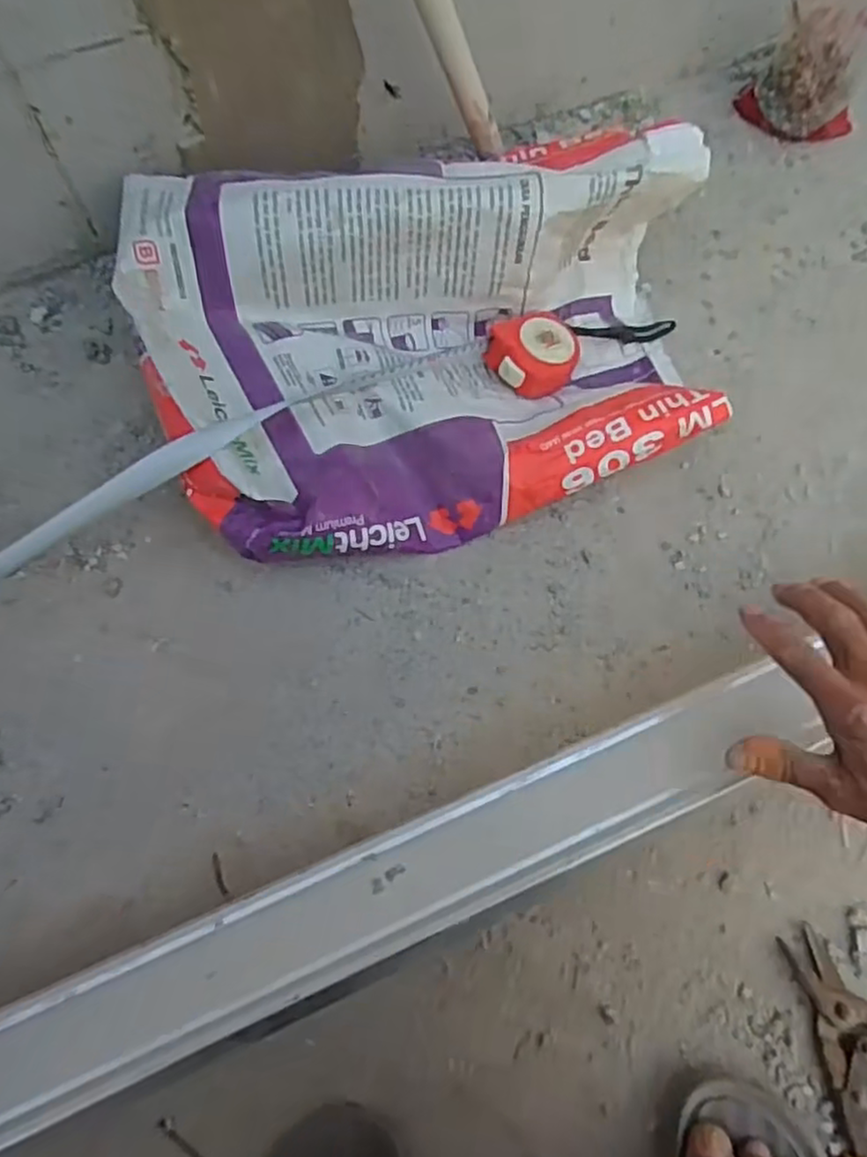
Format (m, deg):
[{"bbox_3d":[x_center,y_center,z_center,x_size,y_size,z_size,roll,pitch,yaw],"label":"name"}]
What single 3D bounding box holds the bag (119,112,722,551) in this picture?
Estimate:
[{"bbox_3d":[0.004,-0.199,0.607,0.484,0.143,0.321,-10,72,-4],"label":"bag"}]

